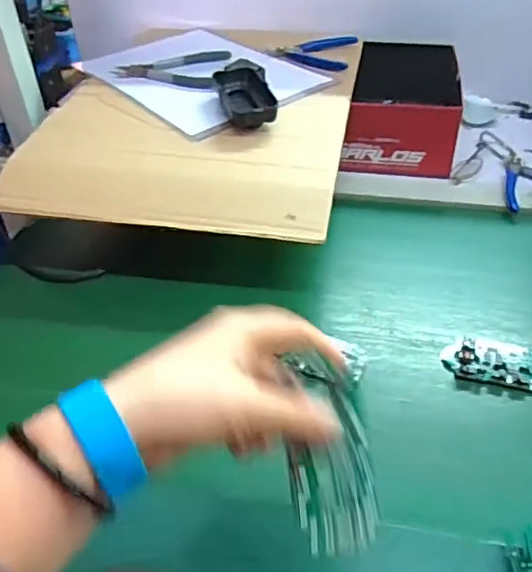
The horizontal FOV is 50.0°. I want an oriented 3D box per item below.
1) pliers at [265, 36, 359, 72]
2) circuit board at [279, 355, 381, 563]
[{"bbox_3d":[0.060,-0.326,0.791,0.117,0.015,0.116,1,47,-1],"label":"pliers"},{"bbox_3d":[0.034,0.089,0.311,0.045,0.011,0.103,-5,74,-6],"label":"circuit board"}]

